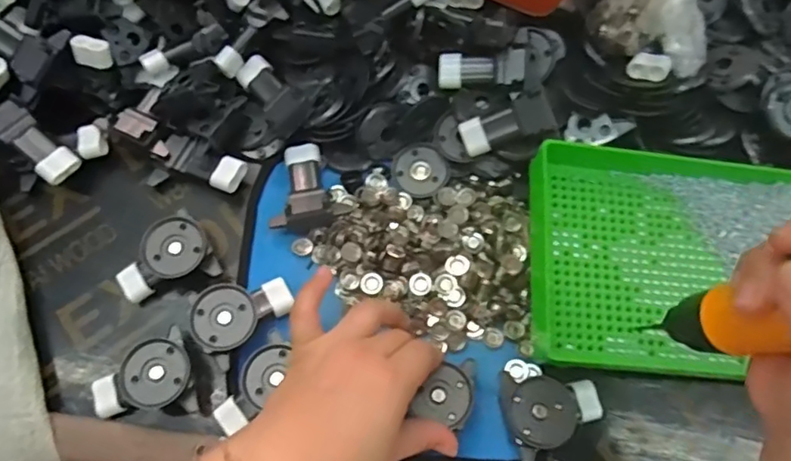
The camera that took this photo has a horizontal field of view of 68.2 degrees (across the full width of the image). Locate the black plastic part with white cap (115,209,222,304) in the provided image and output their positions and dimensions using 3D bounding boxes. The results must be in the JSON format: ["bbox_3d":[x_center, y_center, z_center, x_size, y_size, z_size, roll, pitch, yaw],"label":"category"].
[{"bbox_3d":[-0.160,0.021,0.405,0.065,0.028,0.047,-24,74,-10],"label":"black plastic part with white cap"}]

